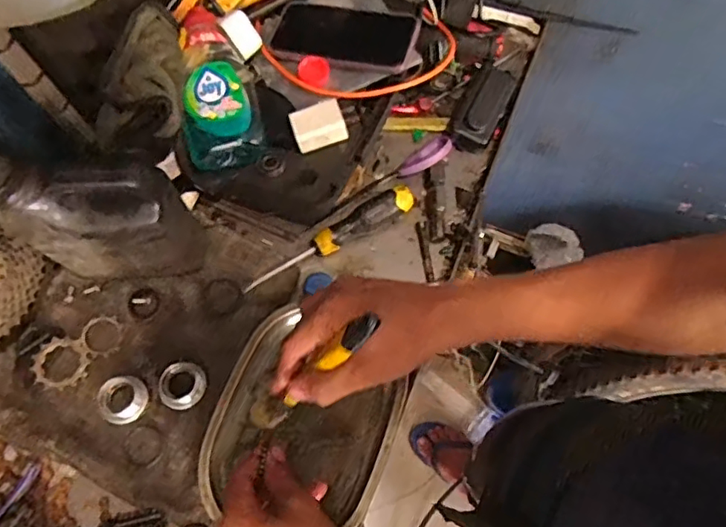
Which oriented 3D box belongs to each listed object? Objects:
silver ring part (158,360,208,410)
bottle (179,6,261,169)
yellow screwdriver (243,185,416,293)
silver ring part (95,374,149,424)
[{"bbox_3d":[-0.169,0.113,0.539,0.043,0.012,0.040,1,67,-2],"label":"silver ring part"},{"bbox_3d":[-0.144,-0.173,0.570,0.074,0.046,0.161,-10,68,-6],"label":"bottle"},{"bbox_3d":[-0.034,-0.027,0.600,0.192,0.034,0.027,-26,70,-12],"label":"yellow screwdriver"},{"bbox_3d":[-0.220,0.123,0.529,0.037,0.019,0.043,20,68,7],"label":"silver ring part"}]

